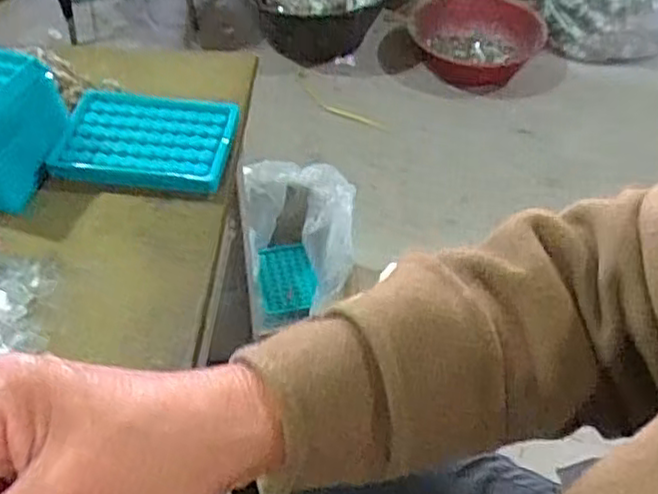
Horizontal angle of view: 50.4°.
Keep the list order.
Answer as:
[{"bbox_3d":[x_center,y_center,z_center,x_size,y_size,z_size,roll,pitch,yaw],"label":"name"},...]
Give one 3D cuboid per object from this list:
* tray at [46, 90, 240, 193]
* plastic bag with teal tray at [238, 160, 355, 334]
[{"bbox_3d":[-0.144,-0.085,0.560,0.132,0.022,0.095,6,47,3],"label":"tray"},{"bbox_3d":[-0.052,-0.018,1.109,0.157,0.191,0.194,-7,48,-9],"label":"plastic bag with teal tray"}]

